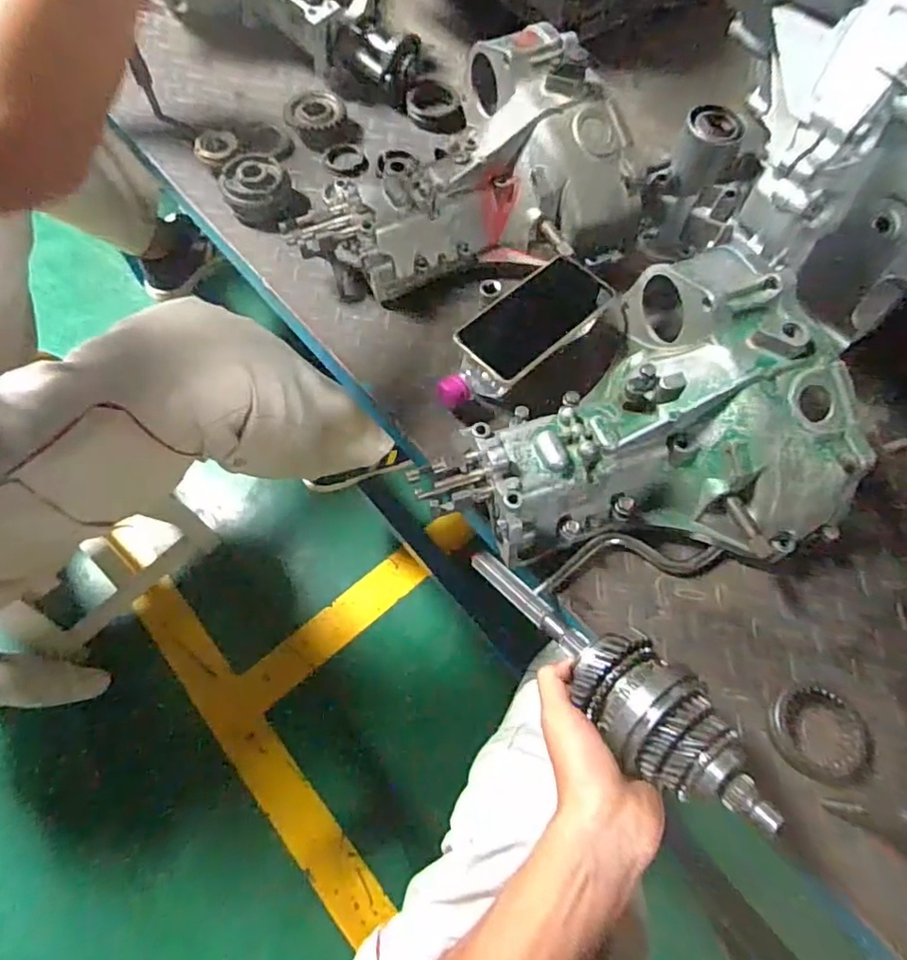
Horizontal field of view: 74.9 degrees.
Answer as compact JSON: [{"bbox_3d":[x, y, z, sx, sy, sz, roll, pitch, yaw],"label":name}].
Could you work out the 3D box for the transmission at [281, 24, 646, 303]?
[{"bbox_3d":[0.015,-0.356,0.653,0.361,0.143,0.247,-3,65,-4],"label":"transmission"}]

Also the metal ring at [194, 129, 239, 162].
[{"bbox_3d":[-0.290,-0.410,0.724,0.051,0.010,0.049,1,64,-2],"label":"metal ring"}]

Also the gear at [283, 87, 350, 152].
[{"bbox_3d":[-0.172,-0.465,0.758,0.075,0.029,0.079,-39,72,-18],"label":"gear"}]

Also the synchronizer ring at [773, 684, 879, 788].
[{"bbox_3d":[0.305,0.208,0.485,0.085,0.019,0.076,-3,65,-4],"label":"synchronizer ring"}]

